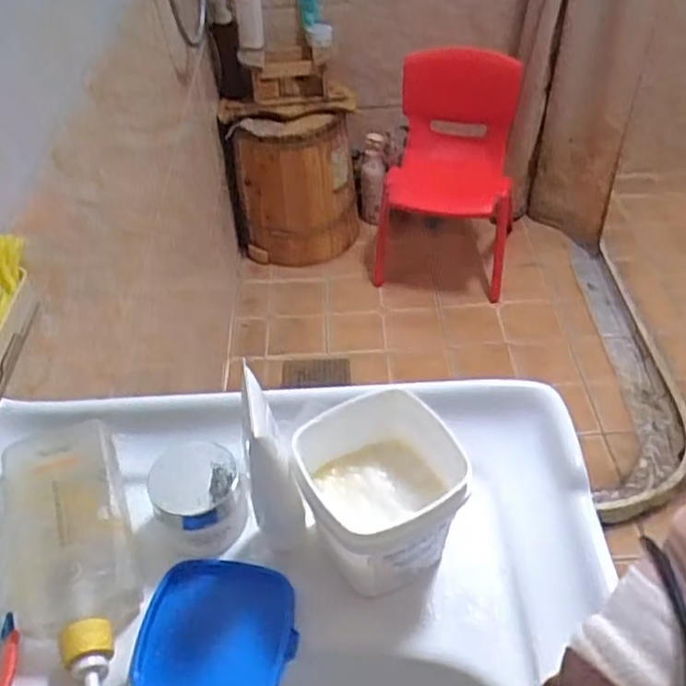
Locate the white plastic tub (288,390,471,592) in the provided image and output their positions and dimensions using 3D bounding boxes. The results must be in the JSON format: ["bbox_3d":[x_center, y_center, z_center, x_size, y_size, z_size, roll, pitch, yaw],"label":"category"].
[{"bbox_3d":[0.024,0.105,0.471,0.094,0.104,0.093,-17,45,-14],"label":"white plastic tub"}]

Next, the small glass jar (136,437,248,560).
[{"bbox_3d":[-0.107,0.108,0.510,0.066,0.055,0.070,-2,44,2],"label":"small glass jar"}]

